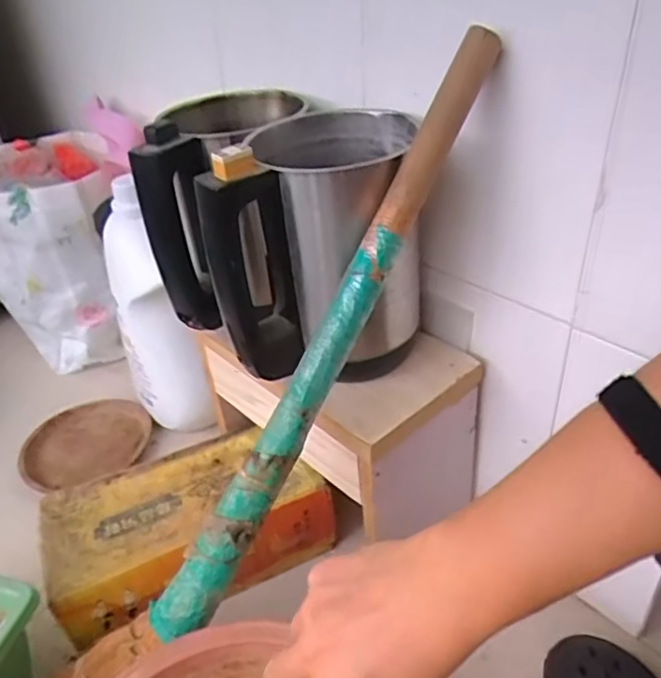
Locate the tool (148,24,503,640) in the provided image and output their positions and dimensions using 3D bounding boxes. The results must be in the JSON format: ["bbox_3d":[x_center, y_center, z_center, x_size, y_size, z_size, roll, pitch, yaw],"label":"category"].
[{"bbox_3d":[-0.010,0.012,0.478,0.035,0.516,0.032,34,9,41],"label":"tool"}]

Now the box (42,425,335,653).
[{"bbox_3d":[-0.164,0.213,0.713,0.288,0.101,0.154,-19,38,-20],"label":"box"}]

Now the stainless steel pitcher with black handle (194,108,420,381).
[{"bbox_3d":[-0.012,-0.073,0.577,0.184,0.252,0.138,-9,36,-7],"label":"stainless steel pitcher with black handle"}]

